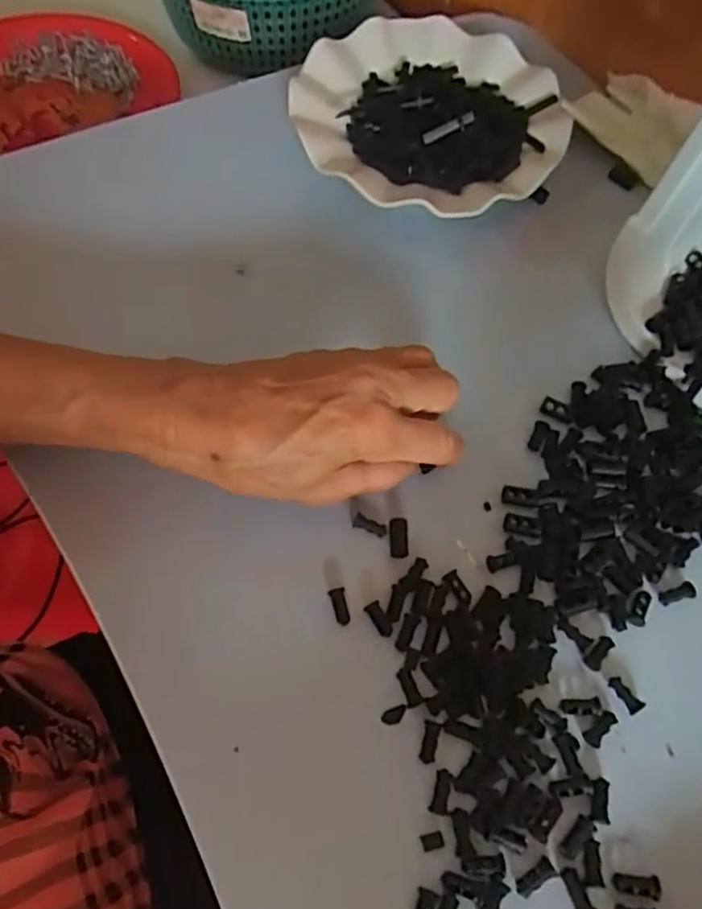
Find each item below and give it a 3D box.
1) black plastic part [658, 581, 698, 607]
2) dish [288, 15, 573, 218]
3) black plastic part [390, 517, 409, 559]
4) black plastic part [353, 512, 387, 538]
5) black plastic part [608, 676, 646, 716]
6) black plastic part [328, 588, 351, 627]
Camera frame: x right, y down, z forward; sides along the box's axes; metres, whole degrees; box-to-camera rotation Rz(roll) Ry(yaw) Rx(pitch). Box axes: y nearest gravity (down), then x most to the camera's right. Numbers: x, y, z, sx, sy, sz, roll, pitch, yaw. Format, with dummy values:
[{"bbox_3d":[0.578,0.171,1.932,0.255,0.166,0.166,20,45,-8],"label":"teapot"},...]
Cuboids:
[{"bbox_3d":[0.154,0.065,0.302,0.018,0.004,0.008,-14,63,-9],"label":"black plastic part"},{"bbox_3d":[0.052,-0.229,0.428,0.181,0.030,0.168,1,62,-1],"label":"dish"},{"bbox_3d":[0.023,0.041,0.311,0.009,0.004,0.019,-1,75,-2],"label":"black plastic part"},{"bbox_3d":[0.009,0.035,0.312,0.017,0.004,0.007,24,64,11],"label":"black plastic part"},{"bbox_3d":[0.120,0.105,0.280,0.007,0.004,0.017,-30,67,-16],"label":"black plastic part"},{"bbox_3d":[-0.005,0.070,0.295,0.007,0.004,0.017,-15,64,-9],"label":"black plastic part"}]

